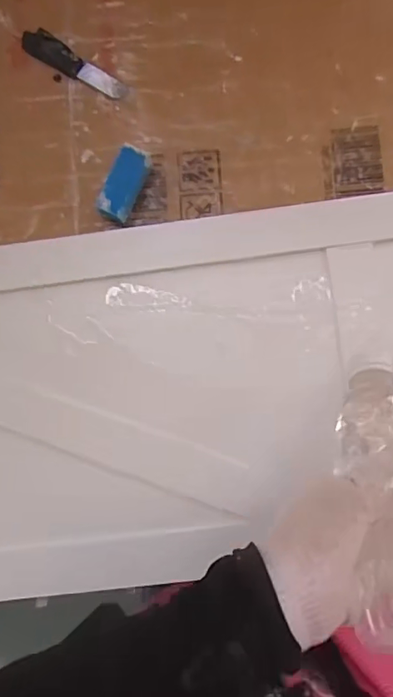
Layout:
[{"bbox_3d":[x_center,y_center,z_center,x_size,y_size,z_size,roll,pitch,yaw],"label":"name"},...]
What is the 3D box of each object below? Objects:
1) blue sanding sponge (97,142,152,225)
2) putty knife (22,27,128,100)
[{"bbox_3d":[-0.063,-0.142,0.450,0.027,0.025,0.064,23,87,5],"label":"blue sanding sponge"},{"bbox_3d":[-0.112,-0.258,0.466,0.106,0.006,0.024,33,88,5],"label":"putty knife"}]

